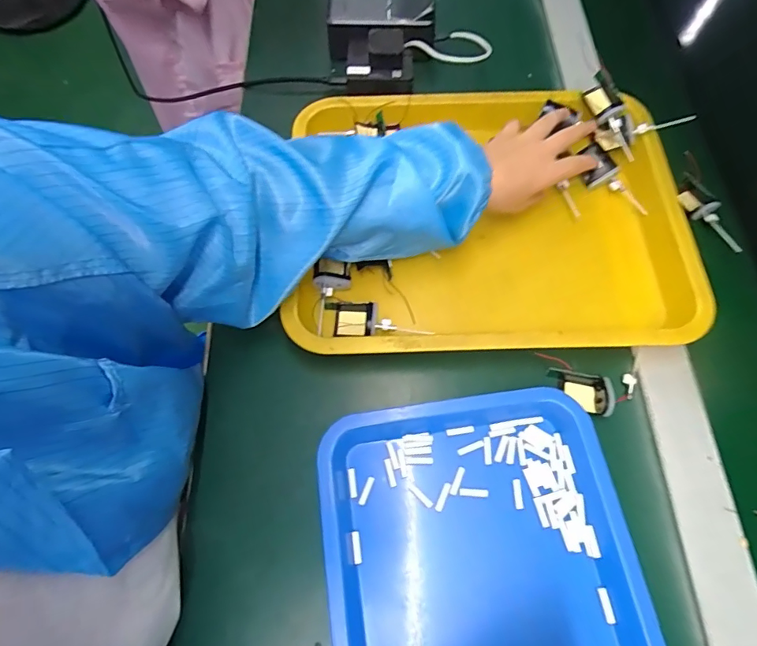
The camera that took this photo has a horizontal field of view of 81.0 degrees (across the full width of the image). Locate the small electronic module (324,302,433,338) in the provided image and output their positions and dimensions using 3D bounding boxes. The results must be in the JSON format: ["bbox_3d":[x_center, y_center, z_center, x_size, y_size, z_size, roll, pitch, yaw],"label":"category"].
[{"bbox_3d":[0.000,-0.003,0.413,0.092,0.019,0.033,0,66,2],"label":"small electronic module"}]

